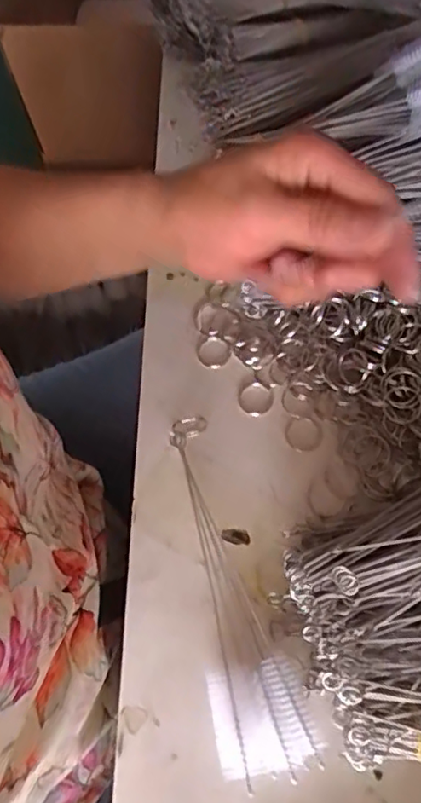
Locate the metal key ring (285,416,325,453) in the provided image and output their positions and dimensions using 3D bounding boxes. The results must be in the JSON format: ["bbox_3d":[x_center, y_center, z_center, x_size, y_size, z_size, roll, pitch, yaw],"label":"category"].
[{"bbox_3d":[0.063,0.022,0.397,0.025,0.004,0.025,-2,63,3],"label":"metal key ring"}]

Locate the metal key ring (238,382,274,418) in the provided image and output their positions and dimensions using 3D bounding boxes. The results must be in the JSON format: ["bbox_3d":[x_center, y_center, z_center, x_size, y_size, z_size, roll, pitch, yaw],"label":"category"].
[{"bbox_3d":[0.031,-0.002,0.409,0.025,0.004,0.025,-2,63,3],"label":"metal key ring"}]

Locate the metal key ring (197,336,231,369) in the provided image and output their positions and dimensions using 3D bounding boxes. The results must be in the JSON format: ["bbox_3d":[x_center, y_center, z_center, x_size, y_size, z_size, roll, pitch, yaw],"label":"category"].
[{"bbox_3d":[0.002,-0.037,0.427,0.024,0.004,0.028,-6,63,1],"label":"metal key ring"}]

